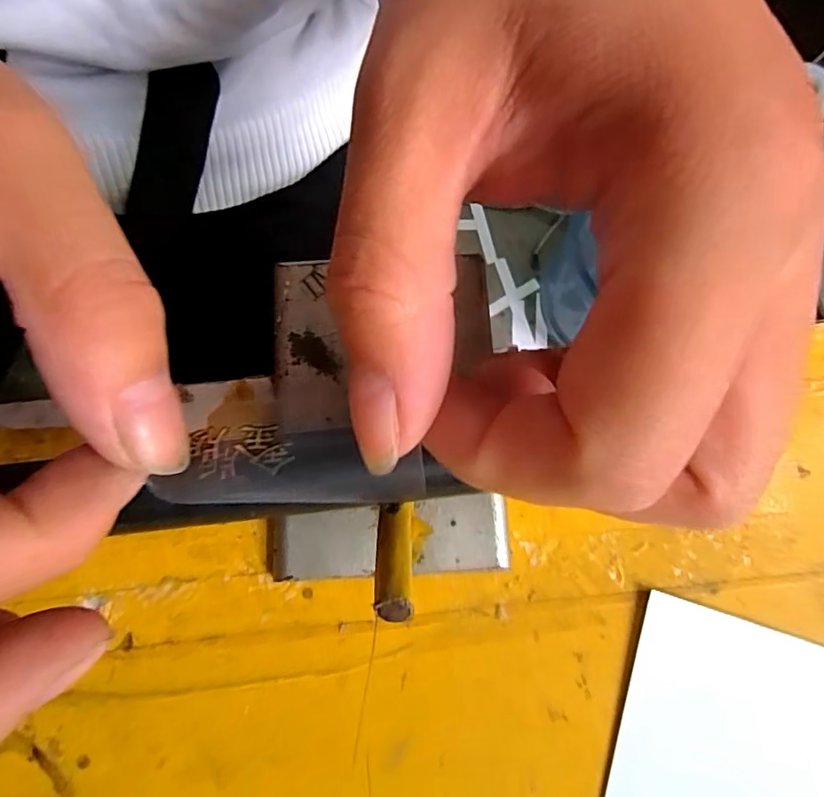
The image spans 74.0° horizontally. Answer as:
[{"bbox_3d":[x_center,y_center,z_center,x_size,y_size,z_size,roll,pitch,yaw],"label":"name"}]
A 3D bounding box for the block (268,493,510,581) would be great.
[{"bbox_3d":[-0.006,0.034,0.135,0.057,0.006,0.017,-3,75,-1],"label":"block"}]

